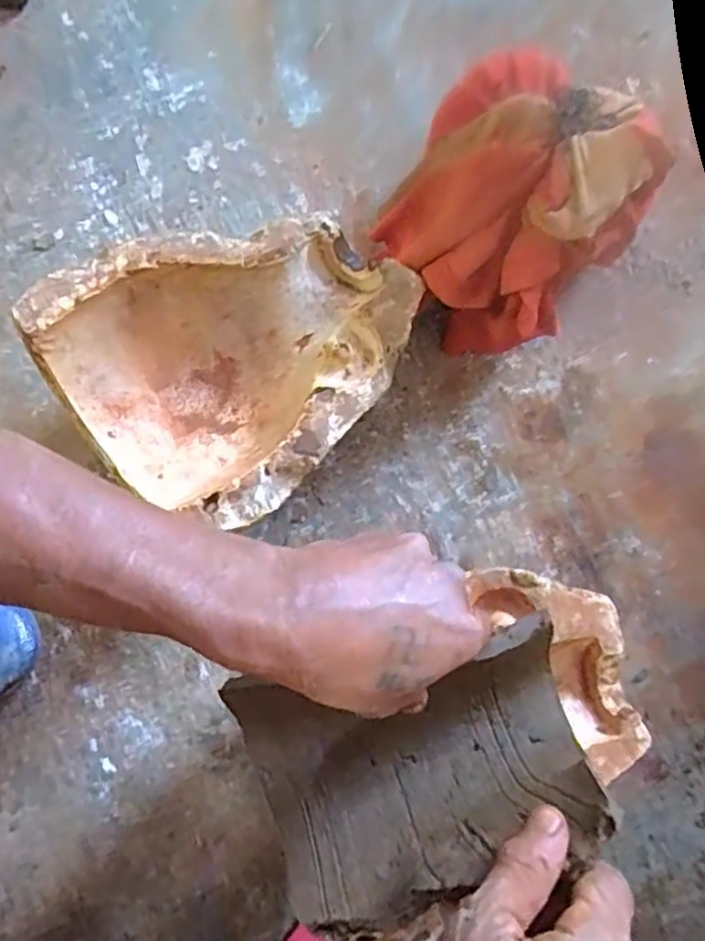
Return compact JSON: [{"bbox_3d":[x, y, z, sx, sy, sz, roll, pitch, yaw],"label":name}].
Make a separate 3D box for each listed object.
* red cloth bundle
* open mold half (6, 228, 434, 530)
[{"bbox_3d":[0.107,-0.180,0.461,0.151,0.136,0.145,0,79,-1],"label":"red cloth bundle"},{"bbox_3d":[-0.077,-0.084,0.456,0.190,0.105,0.227,40,81,7],"label":"open mold half"}]

